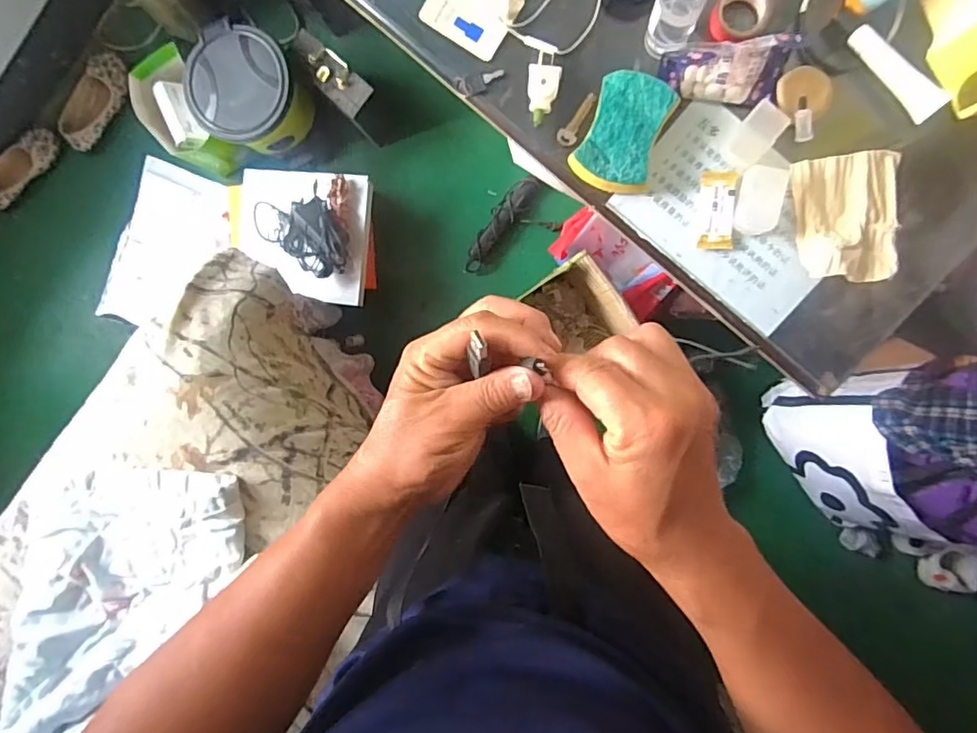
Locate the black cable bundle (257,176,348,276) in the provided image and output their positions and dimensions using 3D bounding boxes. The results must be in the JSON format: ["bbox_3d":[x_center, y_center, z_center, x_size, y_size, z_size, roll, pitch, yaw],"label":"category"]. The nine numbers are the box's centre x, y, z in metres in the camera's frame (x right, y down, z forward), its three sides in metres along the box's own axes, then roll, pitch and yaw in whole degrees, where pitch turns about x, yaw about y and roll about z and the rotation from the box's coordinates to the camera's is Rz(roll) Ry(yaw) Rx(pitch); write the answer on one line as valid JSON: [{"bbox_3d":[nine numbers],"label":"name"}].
[{"bbox_3d":[-0.394,-0.299,1.155,0.224,0.088,0.159,40,97,2],"label":"black cable bundle"}]

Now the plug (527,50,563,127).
[{"bbox_3d":[0.054,-0.274,0.536,0.031,0.015,0.070,3,95,6],"label":"plug"}]

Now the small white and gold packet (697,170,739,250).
[{"bbox_3d":[0.224,-0.152,0.533,0.033,0.009,0.073,0,94,6],"label":"small white and gold packet"}]

